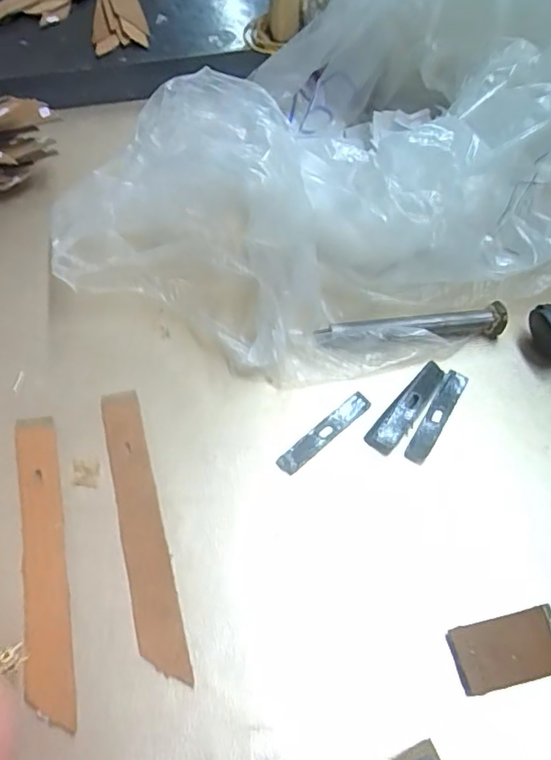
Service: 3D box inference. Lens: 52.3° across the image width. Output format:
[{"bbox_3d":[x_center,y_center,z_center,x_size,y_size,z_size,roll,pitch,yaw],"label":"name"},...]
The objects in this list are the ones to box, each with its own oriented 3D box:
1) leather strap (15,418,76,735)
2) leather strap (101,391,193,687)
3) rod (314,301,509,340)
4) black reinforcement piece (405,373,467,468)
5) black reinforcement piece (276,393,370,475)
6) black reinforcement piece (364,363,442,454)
[{"bbox_3d":[-0.094,0.070,0.226,0.017,0.004,0.125,-13,57,-9],"label":"leather strap"},{"bbox_3d":[-0.056,0.058,0.234,0.017,0.004,0.125,-14,58,-10],"label":"leather strap"},{"bbox_3d":[0.068,-0.029,0.281,0.093,0.011,0.011,-2,56,-1],"label":"rod"},{"bbox_3d":[0.075,0.016,0.261,0.010,0.004,0.051,28,61,17],"label":"black reinforcement piece"},{"bbox_3d":[0.023,0.024,0.256,0.053,0.004,0.010,-36,64,-22],"label":"black reinforcement piece"},{"bbox_3d":[0.062,0.012,0.261,0.013,0.008,0.053,36,63,21],"label":"black reinforcement piece"}]

